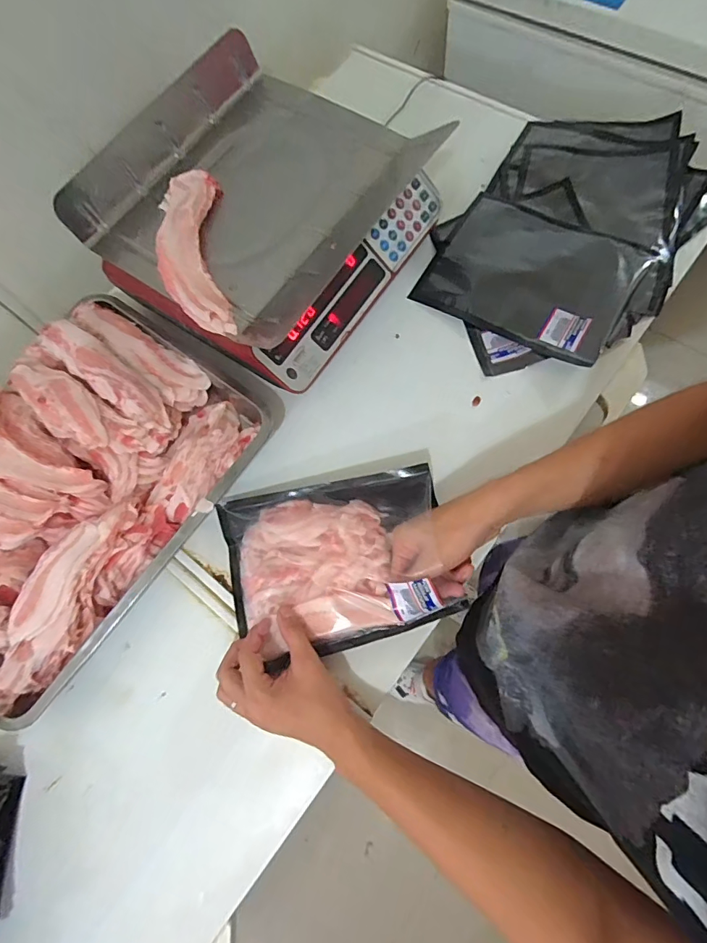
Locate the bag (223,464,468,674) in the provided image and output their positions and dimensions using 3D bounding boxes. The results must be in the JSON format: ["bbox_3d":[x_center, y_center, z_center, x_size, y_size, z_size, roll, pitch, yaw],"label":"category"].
[{"bbox_3d":[-0.022,0.093,0.501,0.235,0.058,0.184,-13,75,-2],"label":"bag"}]

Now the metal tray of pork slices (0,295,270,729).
[{"bbox_3d":[-0.343,0.009,0.524,0.322,0.085,0.433,35,80,16],"label":"metal tray of pork slices"}]

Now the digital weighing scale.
[{"bbox_3d":[-0.107,-0.321,0.583,0.355,0.120,0.341,33,79,16],"label":"digital weighing scale"}]

